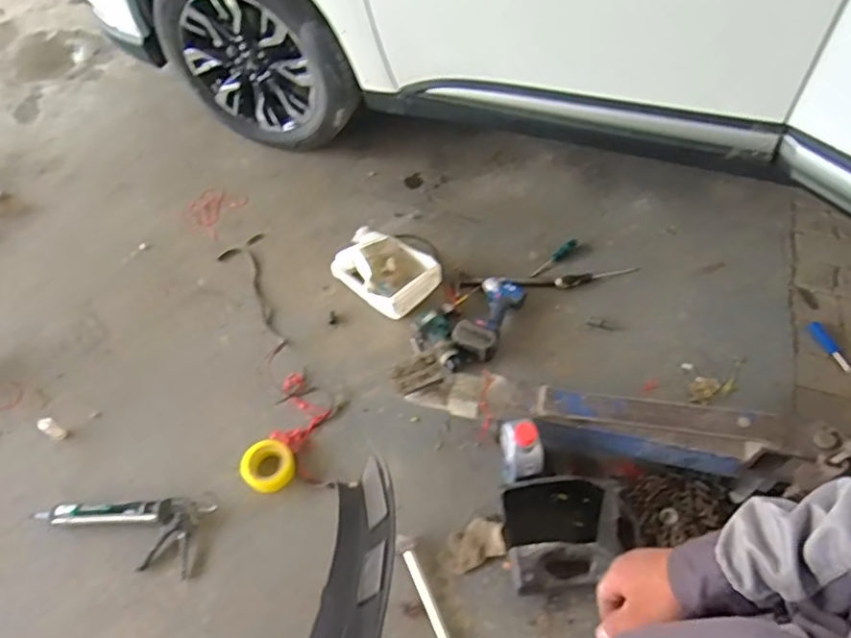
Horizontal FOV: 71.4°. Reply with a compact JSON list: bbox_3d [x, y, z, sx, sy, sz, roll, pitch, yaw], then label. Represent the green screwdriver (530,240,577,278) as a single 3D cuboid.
[{"bbox_3d":[0.397,-0.182,1.805,0.031,0.033,0.225,35,63,24],"label":"green screwdriver"}]

